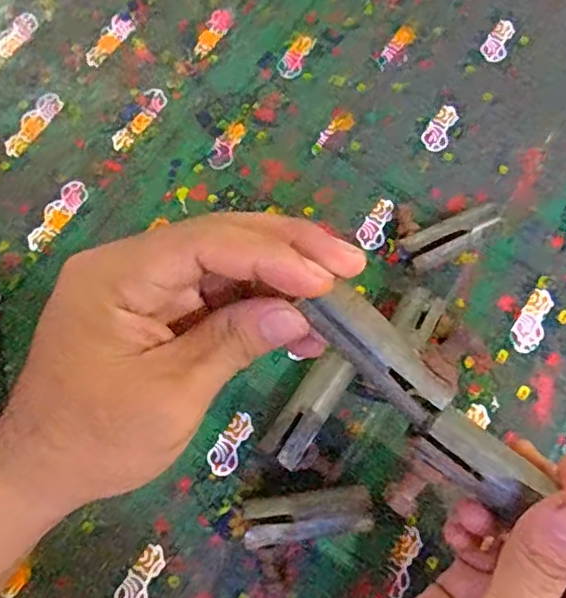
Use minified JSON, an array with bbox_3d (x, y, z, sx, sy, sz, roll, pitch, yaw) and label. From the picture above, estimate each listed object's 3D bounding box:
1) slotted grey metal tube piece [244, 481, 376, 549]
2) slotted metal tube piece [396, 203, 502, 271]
[{"bbox_3d":[0.012,0.106,0.290,0.061,0.020,0.023,-8,73,-4],"label":"slotted grey metal tube piece"},{"bbox_3d":[0.094,-0.034,0.334,0.061,0.020,0.020,-24,74,-8],"label":"slotted metal tube piece"}]

